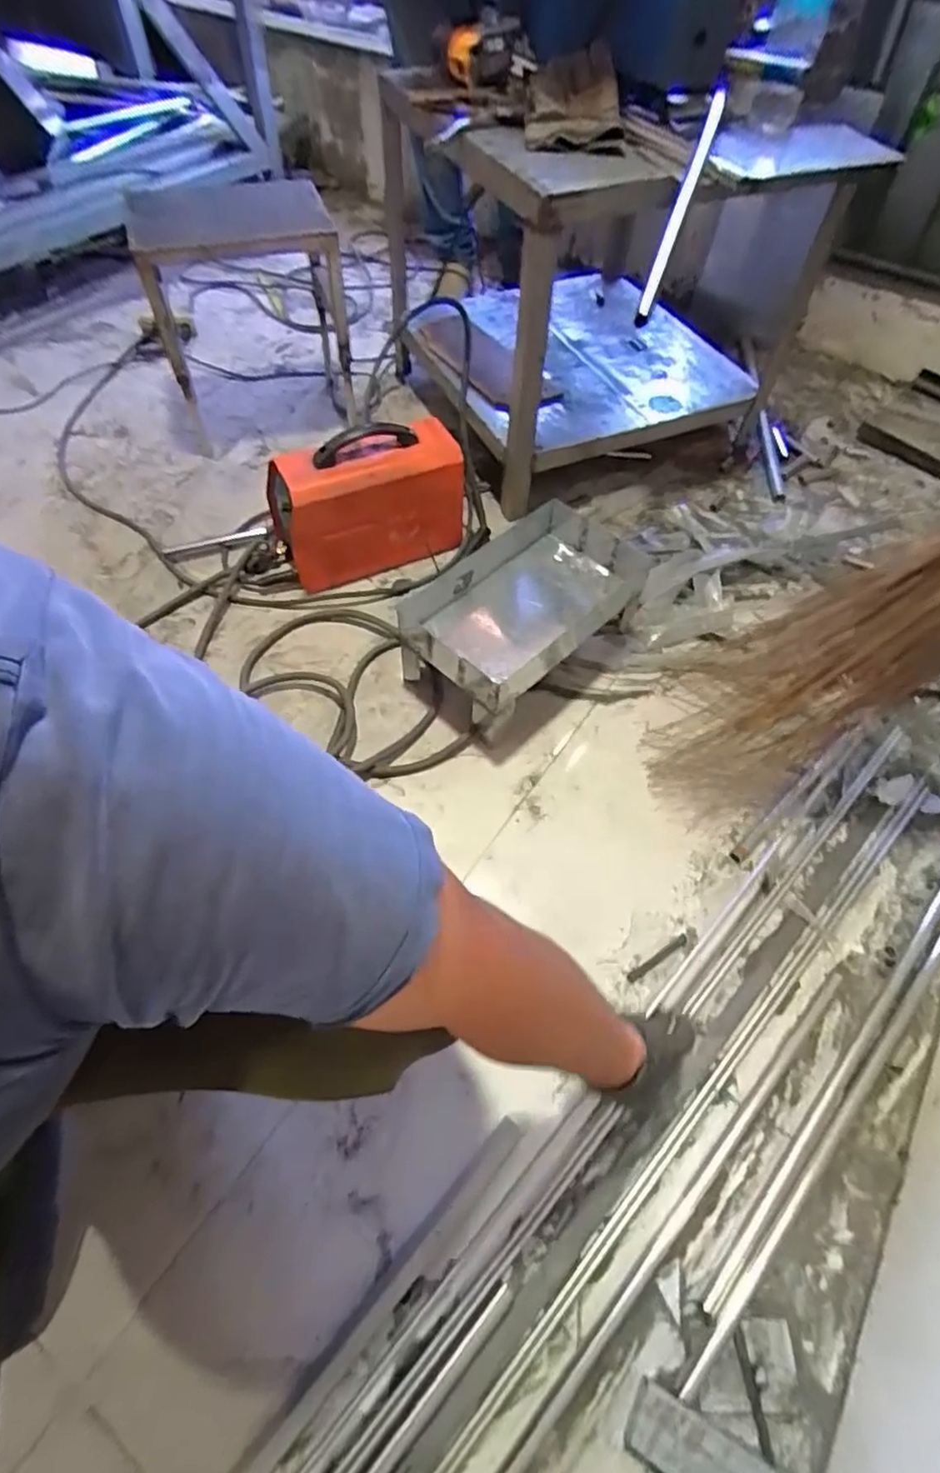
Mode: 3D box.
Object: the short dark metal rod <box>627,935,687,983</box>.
[{"bbox_3d":[0.251,0.297,0.866,0.099,0.005,0.013,-28,62,-18],"label":"short dark metal rod"}]

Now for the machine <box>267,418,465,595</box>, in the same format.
[{"bbox_3d":[-0.185,-0.424,1.173,0.319,0.225,0.145,-22,61,-14],"label":"machine"}]

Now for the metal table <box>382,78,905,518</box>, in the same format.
[{"bbox_3d":[0.222,-0.915,1.318,0.629,0.558,0.627,-19,60,-13],"label":"metal table"}]

